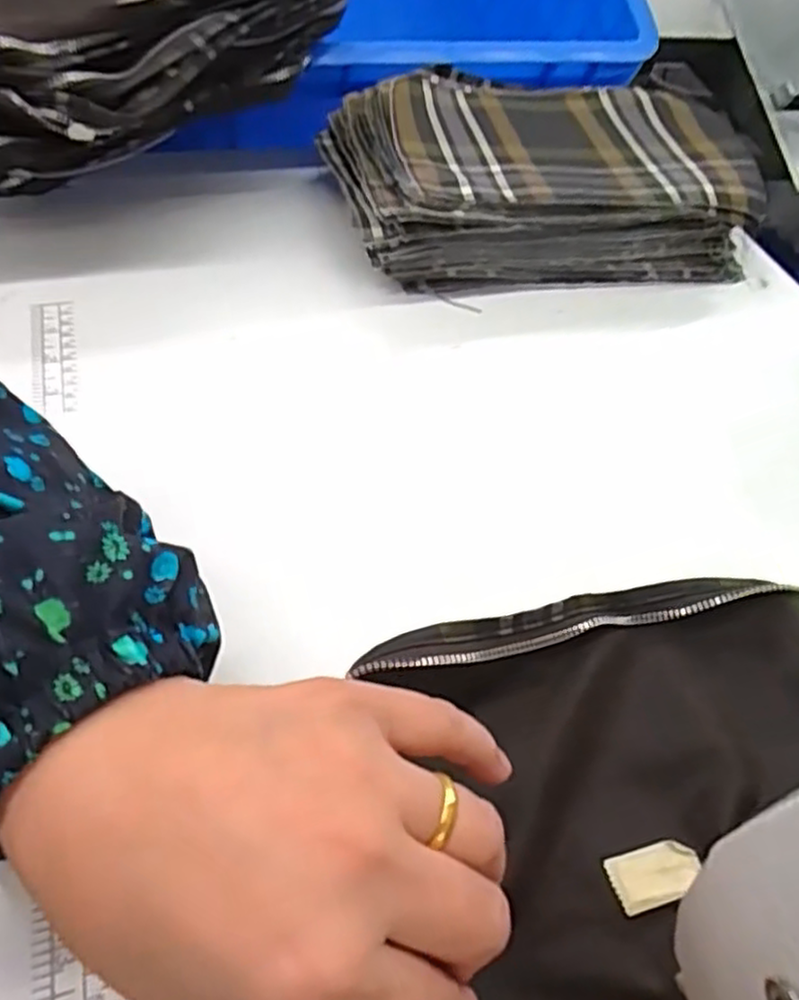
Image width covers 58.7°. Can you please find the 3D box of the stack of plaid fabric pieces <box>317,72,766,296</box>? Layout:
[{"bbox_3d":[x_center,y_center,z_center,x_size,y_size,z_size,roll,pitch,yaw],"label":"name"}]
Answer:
[{"bbox_3d":[0.101,-0.234,0.510,0.296,0.057,0.175,-6,53,-13],"label":"stack of plaid fabric pieces"}]

